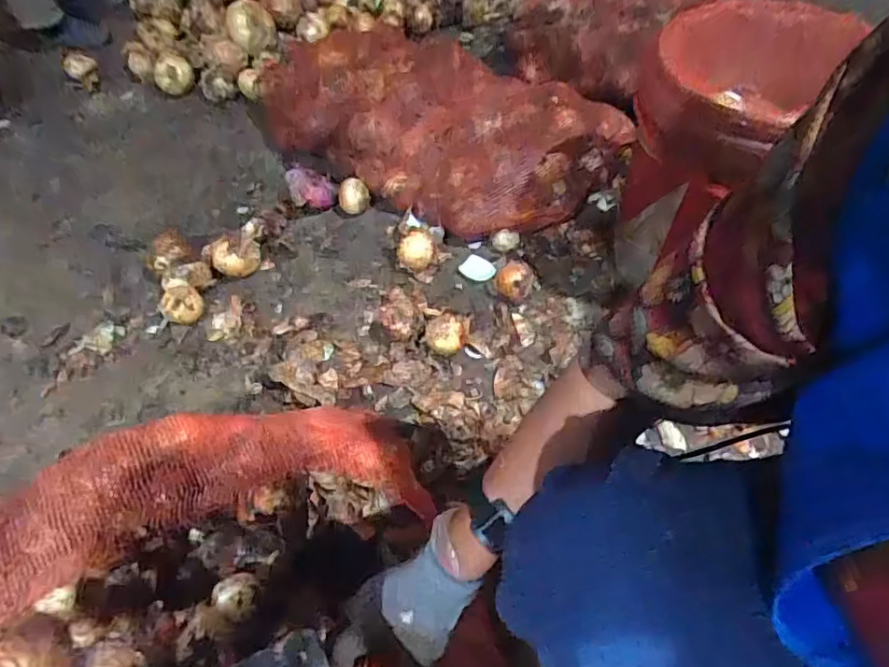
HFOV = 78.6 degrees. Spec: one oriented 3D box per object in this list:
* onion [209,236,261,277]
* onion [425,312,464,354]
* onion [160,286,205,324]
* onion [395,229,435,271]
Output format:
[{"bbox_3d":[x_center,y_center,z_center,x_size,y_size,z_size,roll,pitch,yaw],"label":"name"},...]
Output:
[{"bbox_3d":[-0.368,-0.136,0.959,0.083,0.061,0.063,-26,57,-16],"label":"onion"},{"bbox_3d":[0.000,0.001,0.858,0.057,0.057,0.056,-1,54,1],"label":"onion"},{"bbox_3d":[-0.441,-0.047,0.915,0.063,0.040,0.061,-1,54,1],"label":"onion"},{"bbox_3d":[-0.051,-0.147,0.966,0.065,0.064,0.069,-2,54,1],"label":"onion"}]

